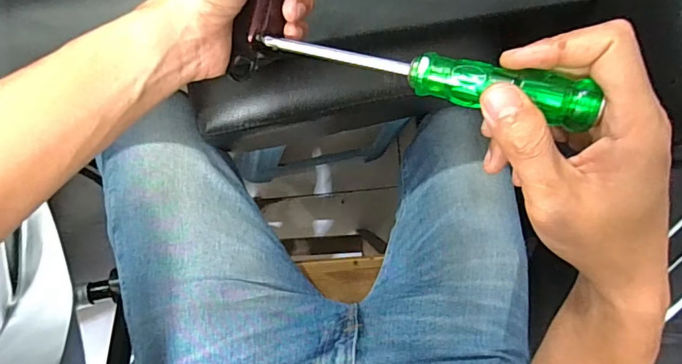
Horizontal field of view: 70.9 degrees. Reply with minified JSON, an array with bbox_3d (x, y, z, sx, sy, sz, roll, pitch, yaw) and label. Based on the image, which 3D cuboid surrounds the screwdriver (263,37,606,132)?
[{"bbox_3d":[0.041,-0.061,0.267,0.187,0.029,0.024,19,85,29],"label":"screwdriver"}]

